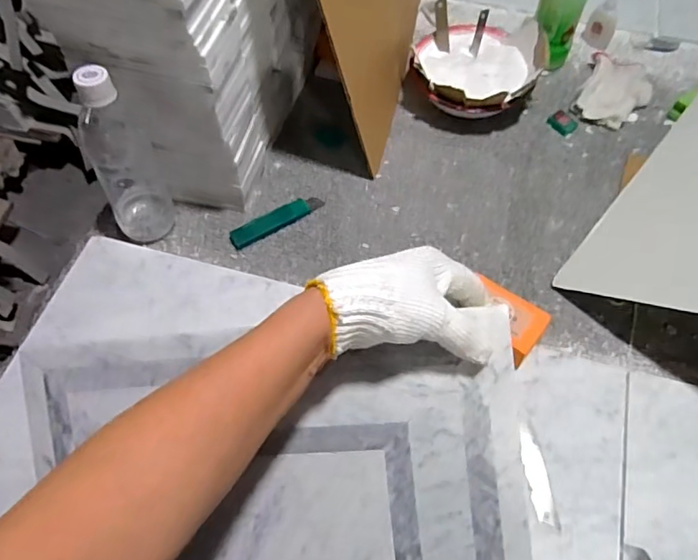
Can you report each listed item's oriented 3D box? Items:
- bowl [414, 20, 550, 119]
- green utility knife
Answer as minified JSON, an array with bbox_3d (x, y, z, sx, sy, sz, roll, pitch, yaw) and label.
[{"bbox_3d":[0.174,-0.286,0.728,0.174,0.082,0.170,4,60,5],"label":"bowl"},{"bbox_3d":[-0.086,-0.072,0.637,0.118,0.013,0.024,-29,63,-14],"label":"green utility knife"}]

